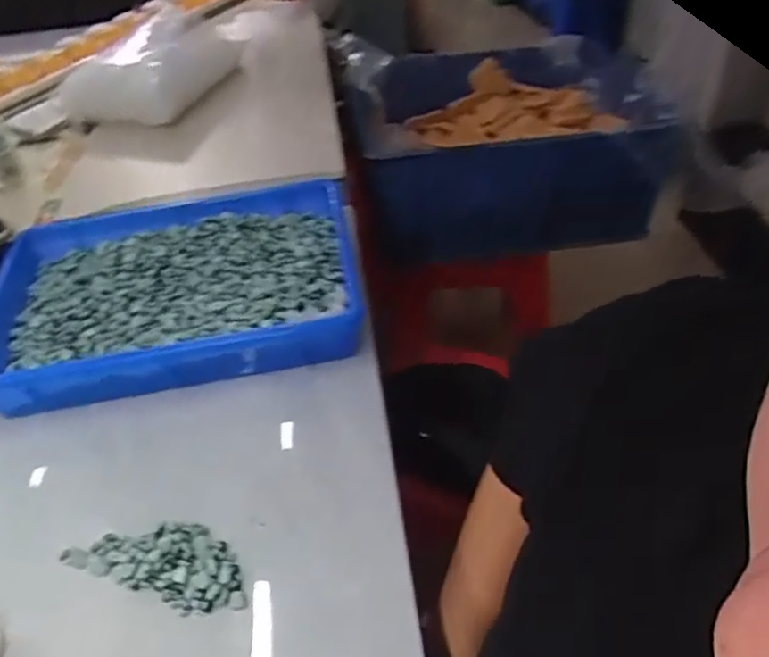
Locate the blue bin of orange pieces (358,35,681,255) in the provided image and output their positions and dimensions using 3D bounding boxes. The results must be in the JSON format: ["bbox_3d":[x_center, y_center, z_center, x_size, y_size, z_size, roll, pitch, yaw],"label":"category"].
[{"bbox_3d":[0.229,-0.332,1.173,0.511,0.281,0.373,-7,45,1],"label":"blue bin of orange pieces"}]

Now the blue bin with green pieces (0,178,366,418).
[{"bbox_3d":[-0.220,-0.045,0.654,0.384,0.048,0.249,-9,45,-2],"label":"blue bin with green pieces"}]

